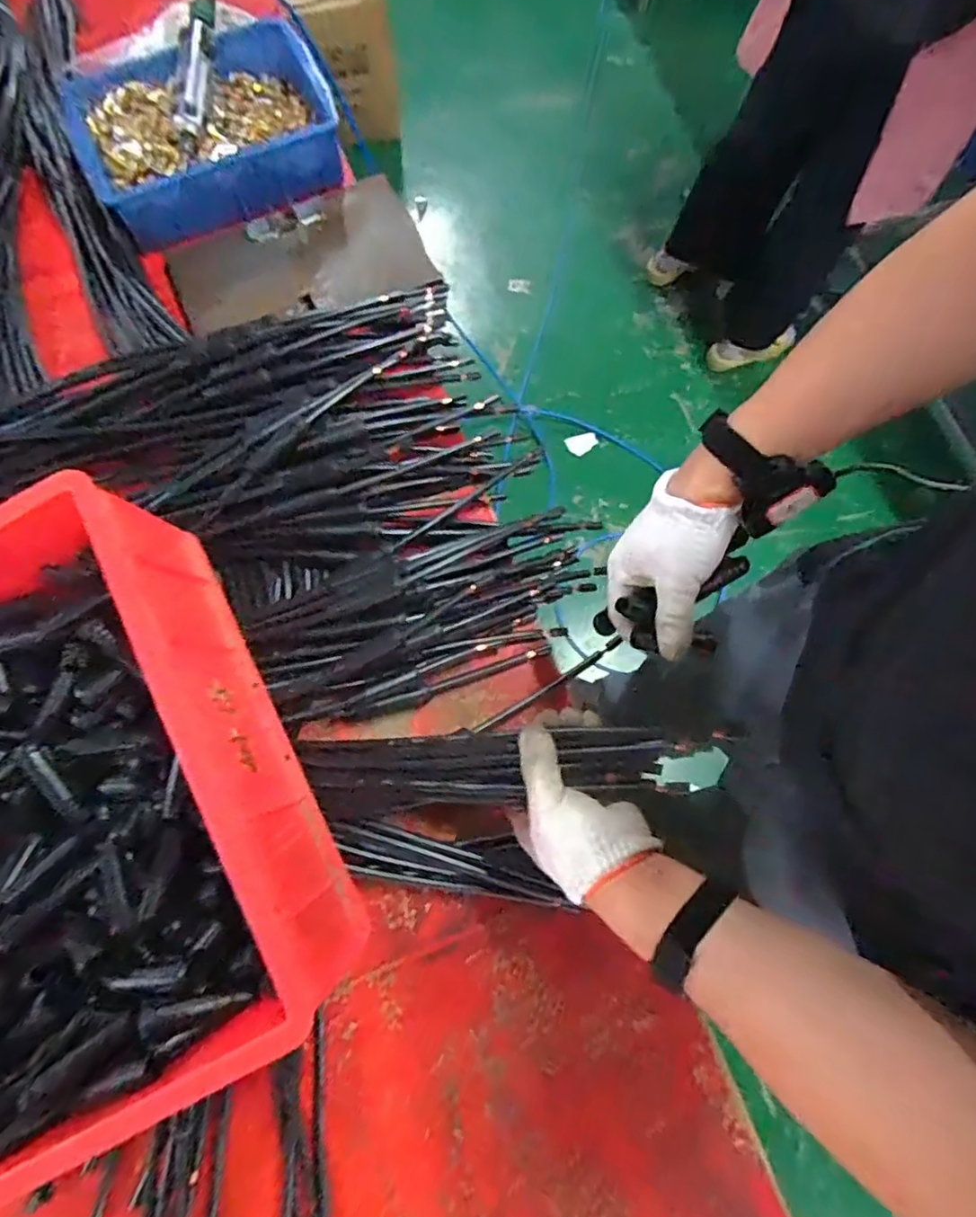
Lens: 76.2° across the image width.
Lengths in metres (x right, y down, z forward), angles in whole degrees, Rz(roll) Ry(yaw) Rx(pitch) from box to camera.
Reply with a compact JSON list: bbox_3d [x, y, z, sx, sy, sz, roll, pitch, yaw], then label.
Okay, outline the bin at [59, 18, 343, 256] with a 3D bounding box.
[{"bbox_3d":[-0.349,-0.602,0.765,0.297,0.079,0.246,-24,77,-7],"label":"bin"}]

